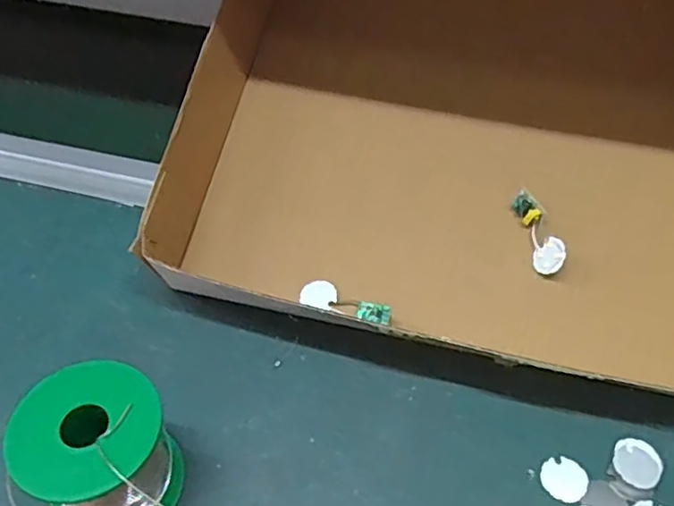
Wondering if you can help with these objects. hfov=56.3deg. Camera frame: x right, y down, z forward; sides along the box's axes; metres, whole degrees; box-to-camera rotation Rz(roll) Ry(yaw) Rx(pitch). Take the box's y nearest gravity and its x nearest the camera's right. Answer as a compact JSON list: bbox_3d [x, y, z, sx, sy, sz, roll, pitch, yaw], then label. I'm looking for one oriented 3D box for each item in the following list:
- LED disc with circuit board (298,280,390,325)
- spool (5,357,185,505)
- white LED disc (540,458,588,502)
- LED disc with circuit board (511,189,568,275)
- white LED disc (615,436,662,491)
[{"bbox_3d":[0.006,0.034,0.412,0.062,0.013,0.021,20,53,14],"label":"LED disc with circuit board"},{"bbox_3d":[-0.117,0.104,0.318,0.070,0.075,0.070,32,57,22],"label":"spool"},{"bbox_3d":[0.126,0.124,0.348,0.024,0.004,0.024,1,51,-1],"label":"white LED disc"},{"bbox_3d":[0.134,-0.015,0.421,0.015,0.020,0.059,-11,64,-9],"label":"LED disc with circuit board"},{"bbox_3d":[0.169,0.118,0.354,0.025,0.004,0.029,25,54,18],"label":"white LED disc"}]

